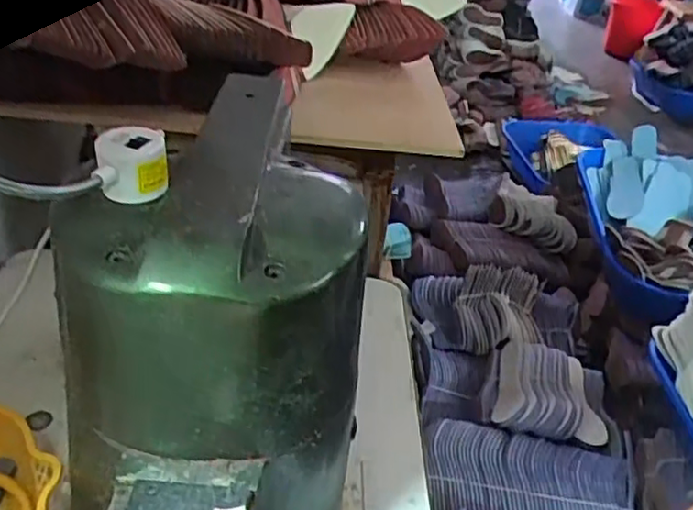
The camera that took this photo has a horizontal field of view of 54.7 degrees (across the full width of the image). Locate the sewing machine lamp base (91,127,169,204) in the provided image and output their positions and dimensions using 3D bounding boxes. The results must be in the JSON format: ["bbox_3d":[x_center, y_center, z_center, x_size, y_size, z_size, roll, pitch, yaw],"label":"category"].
[{"bbox_3d":[-0.129,-0.055,0.404,0.040,0.036,0.031,0,35,-11],"label":"sewing machine lamp base"}]

